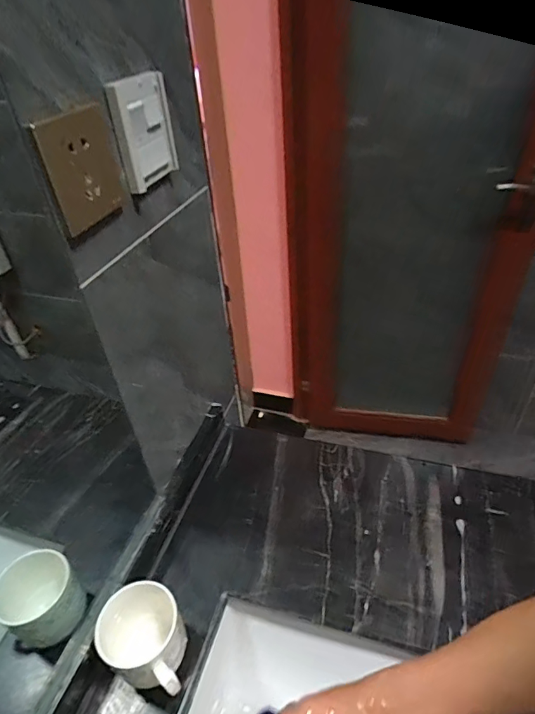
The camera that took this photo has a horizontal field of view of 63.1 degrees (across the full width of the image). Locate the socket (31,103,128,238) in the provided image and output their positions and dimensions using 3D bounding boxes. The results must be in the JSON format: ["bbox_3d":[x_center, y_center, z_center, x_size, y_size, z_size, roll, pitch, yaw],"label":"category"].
[{"bbox_3d":[-0.156,-0.167,0.384,0.010,0.087,0.096,8,39,15],"label":"socket"}]

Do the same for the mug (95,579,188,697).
[{"bbox_3d":[-0.123,0.303,0.468,0.093,0.090,0.080,8,39,15],"label":"mug"}]

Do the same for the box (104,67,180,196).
[{"bbox_3d":[-0.125,-0.235,0.452,0.019,0.096,0.095,4,38,11],"label":"box"}]

